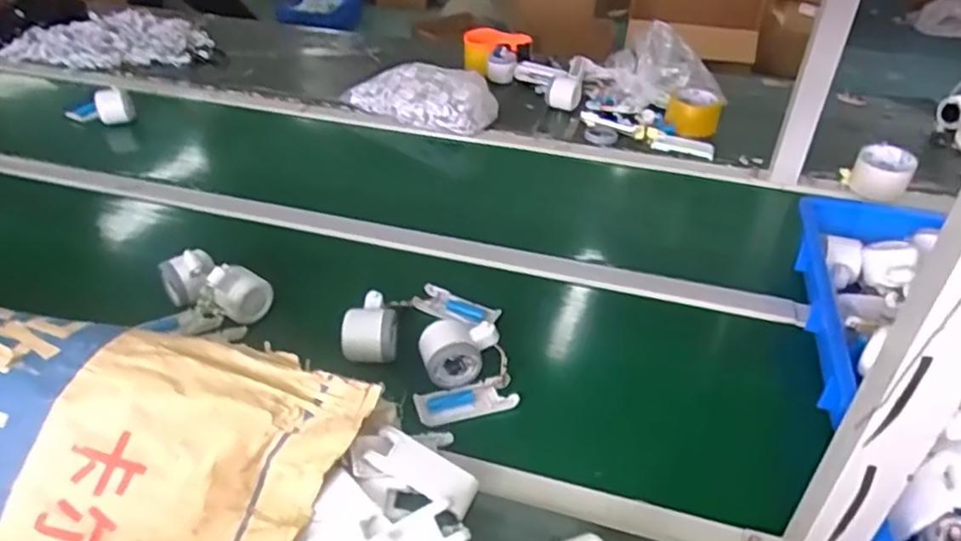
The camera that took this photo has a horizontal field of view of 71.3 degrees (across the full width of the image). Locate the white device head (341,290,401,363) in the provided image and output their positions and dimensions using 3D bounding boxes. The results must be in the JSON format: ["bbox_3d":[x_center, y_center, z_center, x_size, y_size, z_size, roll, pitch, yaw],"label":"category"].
[{"bbox_3d":[-0.121,0.064,0.752,0.058,0.056,0.080,-2,38,-4],"label":"white device head"}]

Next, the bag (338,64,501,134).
[{"bbox_3d":[-0.107,-0.326,1.255,0.296,0.078,0.135,26,44,29],"label":"bag"}]

